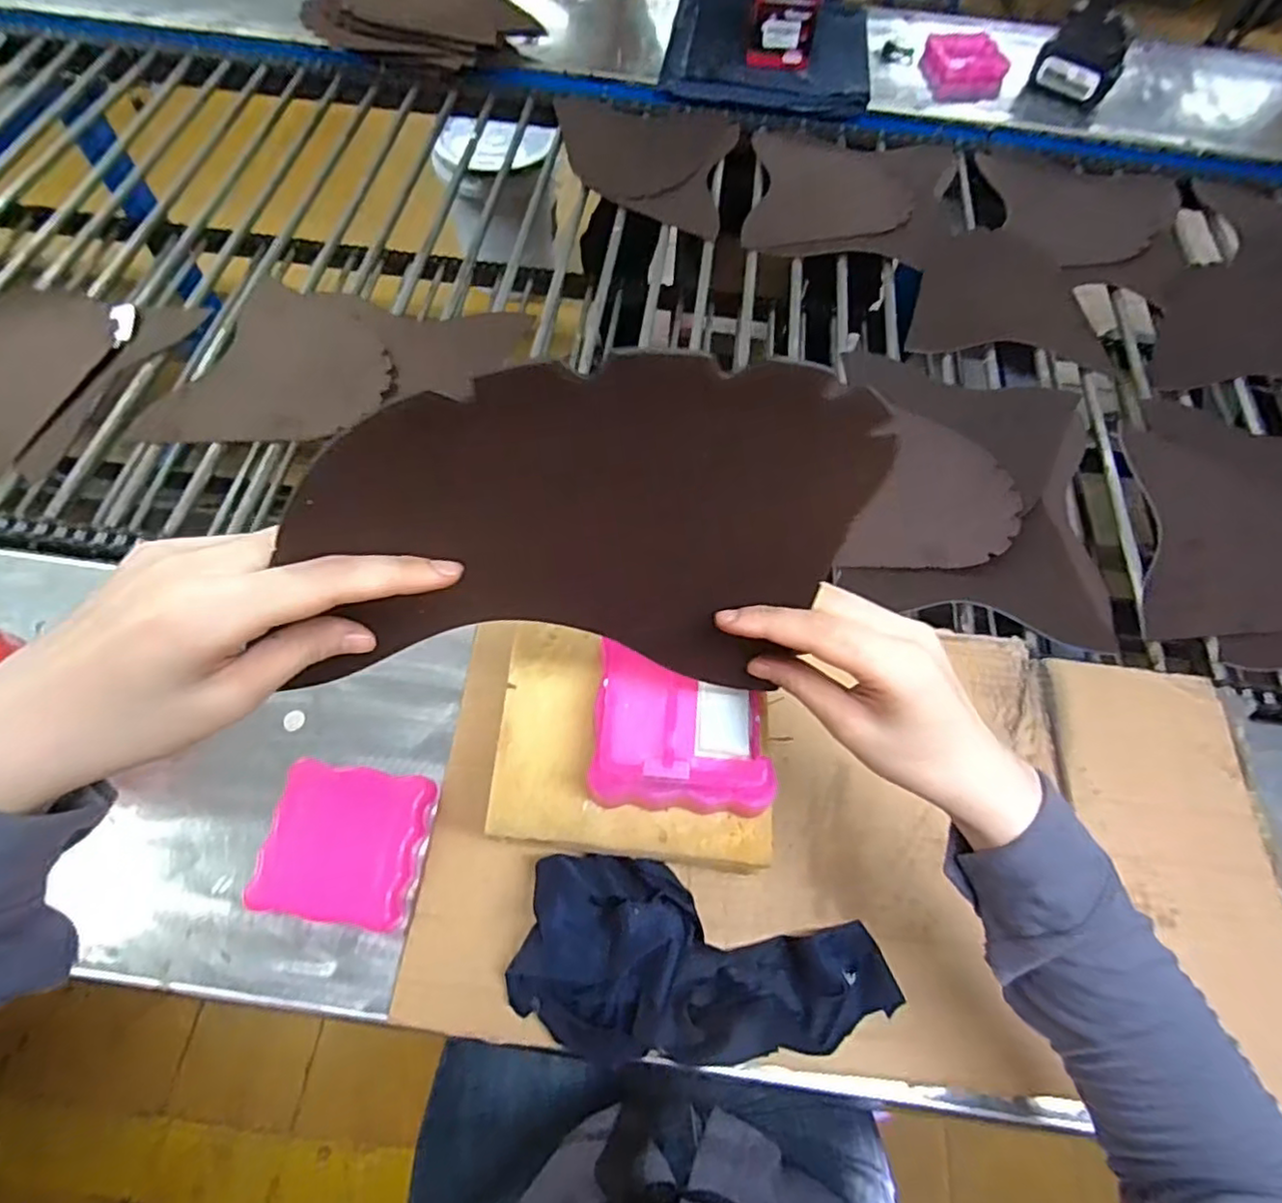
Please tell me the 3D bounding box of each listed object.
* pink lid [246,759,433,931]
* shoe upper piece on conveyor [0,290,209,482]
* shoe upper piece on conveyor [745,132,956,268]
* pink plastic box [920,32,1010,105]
[{"bbox_3d":[-0.218,0.176,0.478,0.114,0.017,0.104,8,61,2],"label":"pink lid"},{"bbox_3d":[-0.628,-0.259,0.689,0.222,0.016,0.263,35,66,5],"label":"shoe upper piece on conveyor"},{"bbox_3d":[0.280,-0.546,0.871,0.264,0.017,0.257,7,64,2],"label":"shoe upper piece on conveyor"},{"bbox_3d":[0.509,-0.833,1.013,0.123,0.054,0.108,-3,61,-4],"label":"pink plastic box"}]

